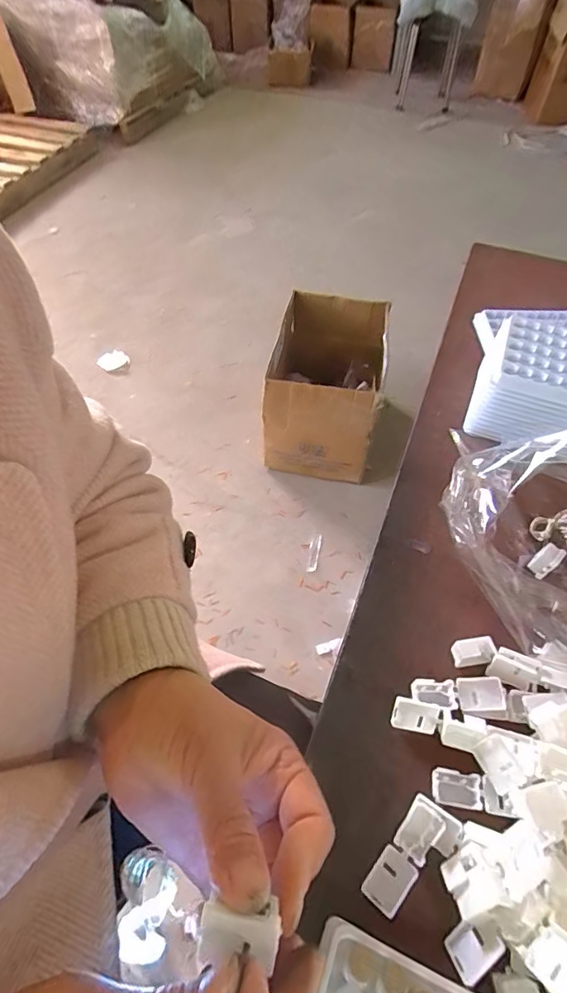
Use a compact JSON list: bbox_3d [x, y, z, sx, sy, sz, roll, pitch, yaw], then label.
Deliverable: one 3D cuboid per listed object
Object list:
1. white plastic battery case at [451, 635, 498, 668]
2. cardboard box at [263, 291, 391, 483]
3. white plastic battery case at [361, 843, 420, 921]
[{"bbox_3d":[0.128,0.105,0.324,0.025,0.014,0.017,-4,55,-4],"label":"white plastic battery case"},{"bbox_3d":[0.115,-0.301,1.287,0.276,0.277,0.406,10,55,6],"label":"cardboard box"},{"bbox_3d":[0.058,0.207,0.258,0.021,0.007,0.028,34,61,21],"label":"white plastic battery case"}]

